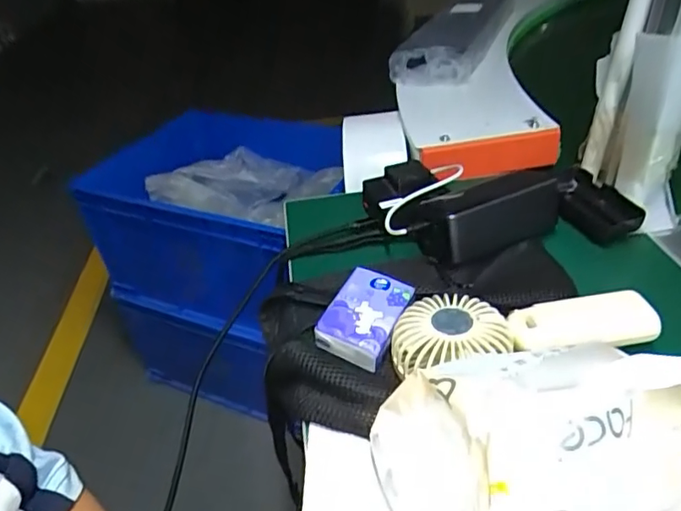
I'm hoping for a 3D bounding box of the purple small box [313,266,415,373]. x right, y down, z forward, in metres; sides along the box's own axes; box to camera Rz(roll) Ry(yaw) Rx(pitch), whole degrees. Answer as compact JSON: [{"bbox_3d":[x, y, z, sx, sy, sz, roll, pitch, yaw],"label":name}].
[{"bbox_3d":[0.018,0.048,0.426,0.052,0.023,0.077,14,41,23],"label":"purple small box"}]

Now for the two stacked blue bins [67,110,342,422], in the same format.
[{"bbox_3d":[-0.255,0.003,1.302,0.512,0.536,0.453,9,40,17],"label":"two stacked blue bins"}]

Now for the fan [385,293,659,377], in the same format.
[{"bbox_3d":[0.140,0.055,0.410,0.204,0.039,0.068,-8,38,-5],"label":"fan"}]

